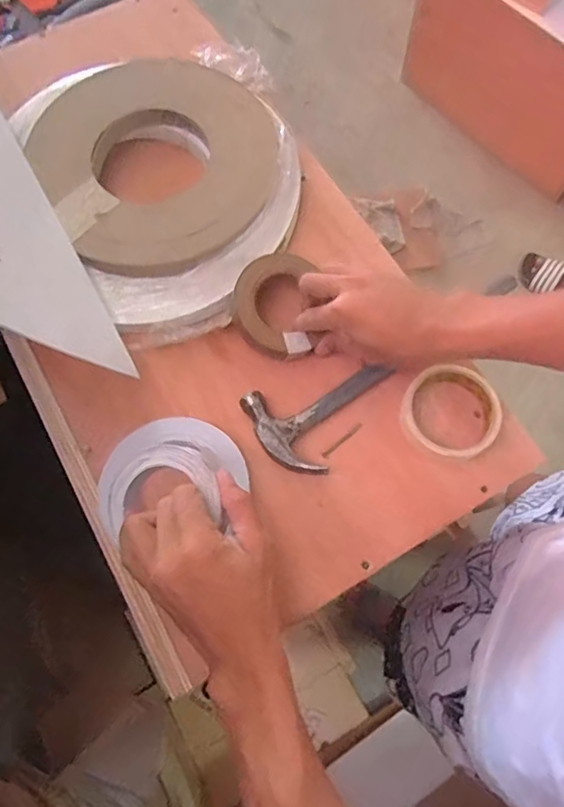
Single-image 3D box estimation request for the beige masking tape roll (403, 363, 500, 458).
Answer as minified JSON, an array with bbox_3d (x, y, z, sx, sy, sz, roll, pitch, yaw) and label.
[{"bbox_3d":[0.159,0.009,0.509,0.087,0.025,0.088,0,71,1],"label":"beige masking tape roll"}]

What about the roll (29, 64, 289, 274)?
[{"bbox_3d":[-0.127,-0.263,0.573,0.246,0.023,0.249,0,71,1],"label":"roll"}]

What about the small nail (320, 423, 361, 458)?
[{"bbox_3d":[0.057,0.035,0.513,0.047,0.004,0.005,-39,75,-11],"label":"small nail"}]

